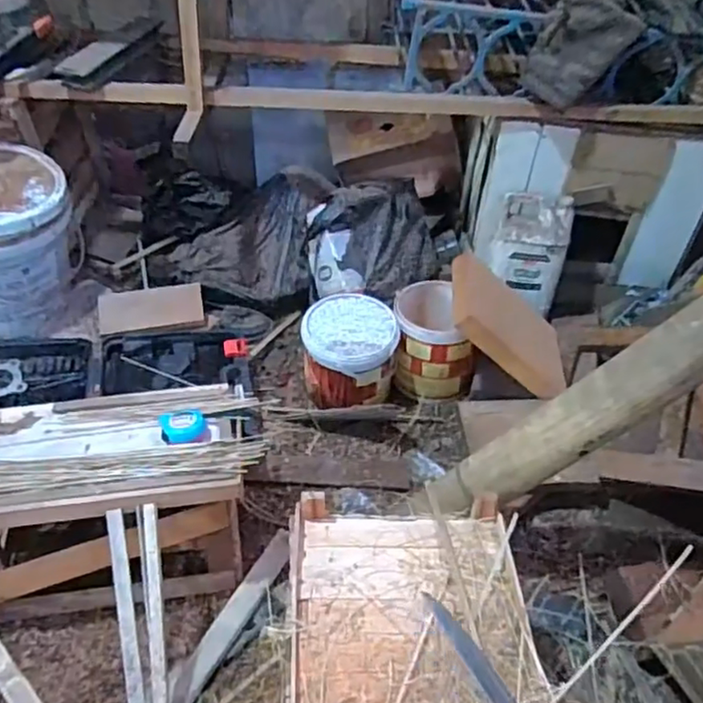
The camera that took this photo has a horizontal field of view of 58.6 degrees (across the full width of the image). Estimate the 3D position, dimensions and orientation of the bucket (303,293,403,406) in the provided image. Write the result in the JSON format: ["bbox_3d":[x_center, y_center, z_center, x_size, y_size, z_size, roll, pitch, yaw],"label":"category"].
[{"bbox_3d":[-0.003,0.002,1.249,0.180,0.151,0.192,1,40,-1],"label":"bucket"}]

